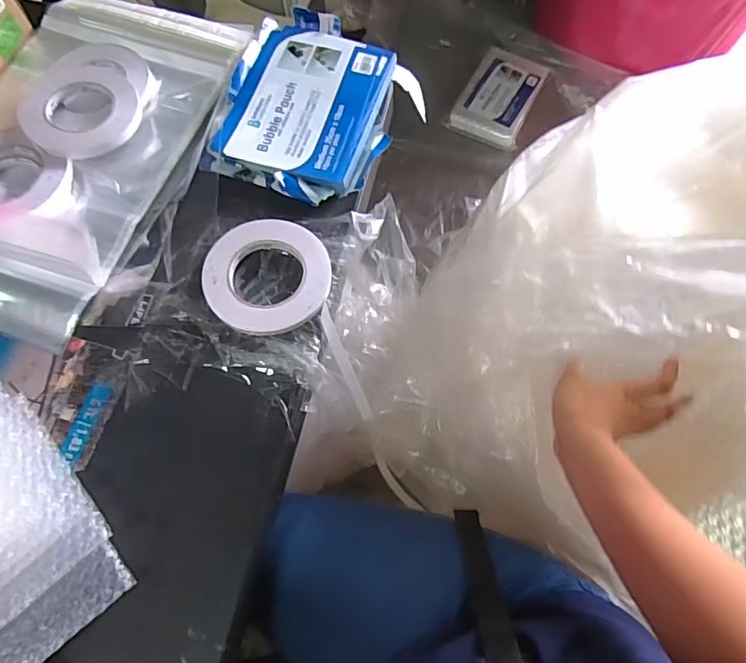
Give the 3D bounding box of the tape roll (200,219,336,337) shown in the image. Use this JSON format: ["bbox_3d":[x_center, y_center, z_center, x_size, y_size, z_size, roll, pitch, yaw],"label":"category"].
[{"bbox_3d":[-0.111,-0.059,0.544,0.130,0.013,0.124,0,70,0],"label":"tape roll"}]

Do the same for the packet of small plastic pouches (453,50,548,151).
[{"bbox_3d":[0.370,-0.686,1.514,0.201,0.072,0.306,25,72,9],"label":"packet of small plastic pouches"}]

